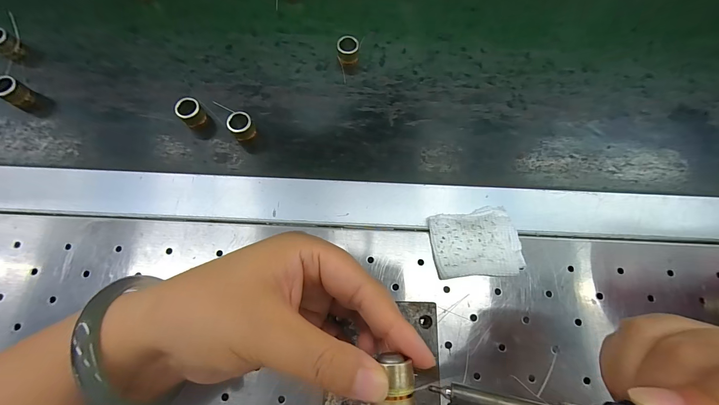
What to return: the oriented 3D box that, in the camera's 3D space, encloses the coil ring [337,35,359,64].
[{"bbox_3d":[-0.011,-0.142,0.290,0.019,0.020,0.015,5,73,0],"label":"coil ring"}]

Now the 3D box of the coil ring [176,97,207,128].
[{"bbox_3d":[-0.144,-0.077,0.267,0.019,0.020,0.019,1,73,-2],"label":"coil ring"}]

